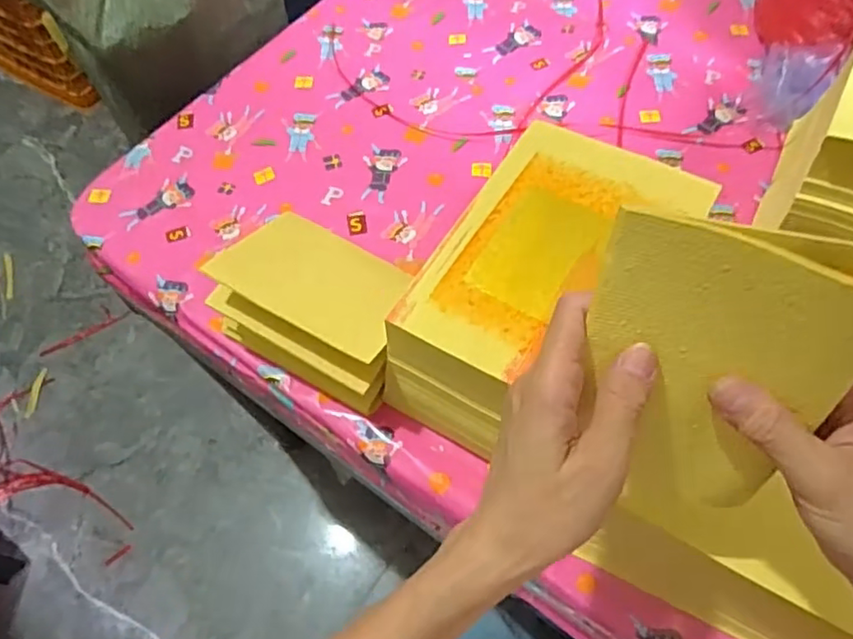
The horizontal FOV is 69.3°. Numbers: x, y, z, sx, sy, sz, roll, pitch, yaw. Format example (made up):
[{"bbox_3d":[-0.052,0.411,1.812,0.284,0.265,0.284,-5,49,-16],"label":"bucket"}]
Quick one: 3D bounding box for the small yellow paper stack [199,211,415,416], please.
[{"bbox_3d":[-0.088,-0.013,0.515,0.163,0.096,0.110,29,66,18],"label":"small yellow paper stack"}]

